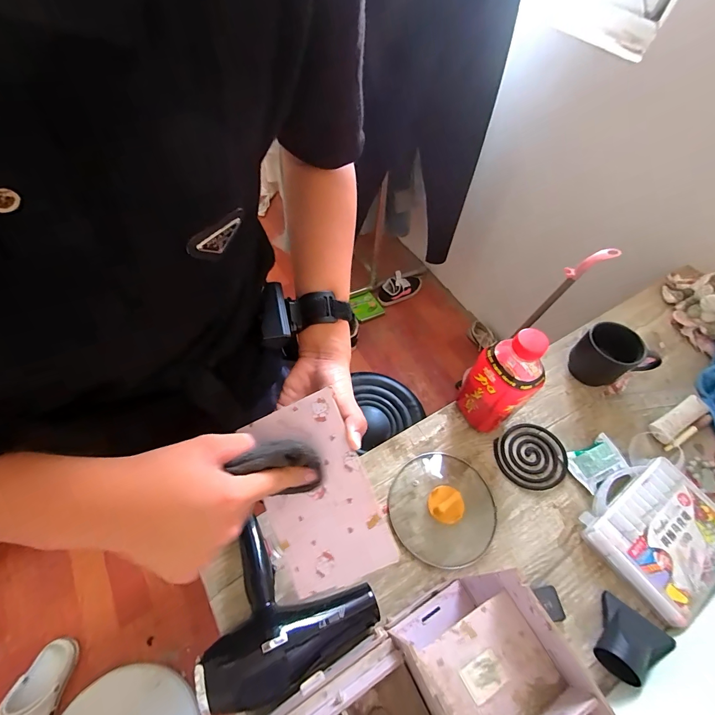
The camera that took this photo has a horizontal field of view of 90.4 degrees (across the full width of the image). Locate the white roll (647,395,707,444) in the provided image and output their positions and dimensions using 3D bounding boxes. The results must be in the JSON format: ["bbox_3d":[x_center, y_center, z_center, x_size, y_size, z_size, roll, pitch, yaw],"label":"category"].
[{"bbox_3d":[0.557,0.107,0.618,0.120,0.031,0.035,-25,63,-17],"label":"white roll"}]

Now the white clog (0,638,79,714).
[{"bbox_3d":[-0.845,0.899,0.918,0.112,0.076,0.264,5,58,0],"label":"white clog"}]

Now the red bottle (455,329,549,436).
[{"bbox_3d":[0.222,0.038,0.540,0.076,0.216,0.086,-21,62,-15],"label":"red bottle"}]

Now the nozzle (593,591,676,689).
[{"bbox_3d":[0.330,0.348,0.434,0.079,0.049,0.065,-37,67,-22],"label":"nozzle"}]

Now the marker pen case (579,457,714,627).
[{"bbox_3d":[0.432,0.247,0.513,0.186,0.043,0.162,-28,63,-18],"label":"marker pen case"}]

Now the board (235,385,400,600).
[{"bbox_3d":[-0.038,0.119,0.316,0.096,0.006,0.158,-24,81,6],"label":"board"}]

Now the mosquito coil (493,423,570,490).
[{"bbox_3d":[0.287,0.163,0.588,0.108,0.011,0.104,1,58,-2],"label":"mosquito coil"}]

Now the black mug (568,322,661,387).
[{"bbox_3d":[0.460,-0.003,0.650,0.096,0.096,0.097,-16,60,-12],"label":"black mug"}]

